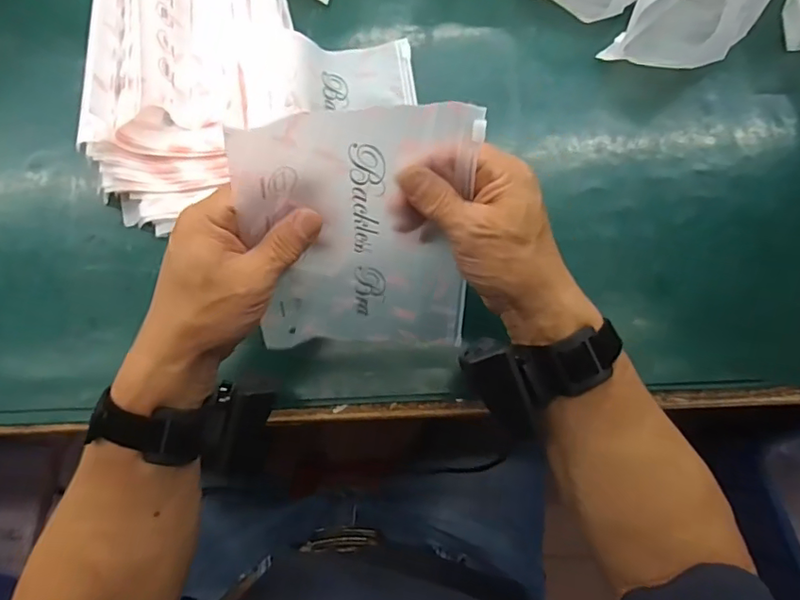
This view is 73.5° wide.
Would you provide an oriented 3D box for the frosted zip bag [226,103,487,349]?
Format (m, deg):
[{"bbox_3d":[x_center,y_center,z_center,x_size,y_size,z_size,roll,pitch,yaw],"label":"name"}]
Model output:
[{"bbox_3d":[-0.025,-0.034,0.359,0.143,0.183,0.026,-3,41,-5],"label":"frosted zip bag"}]

